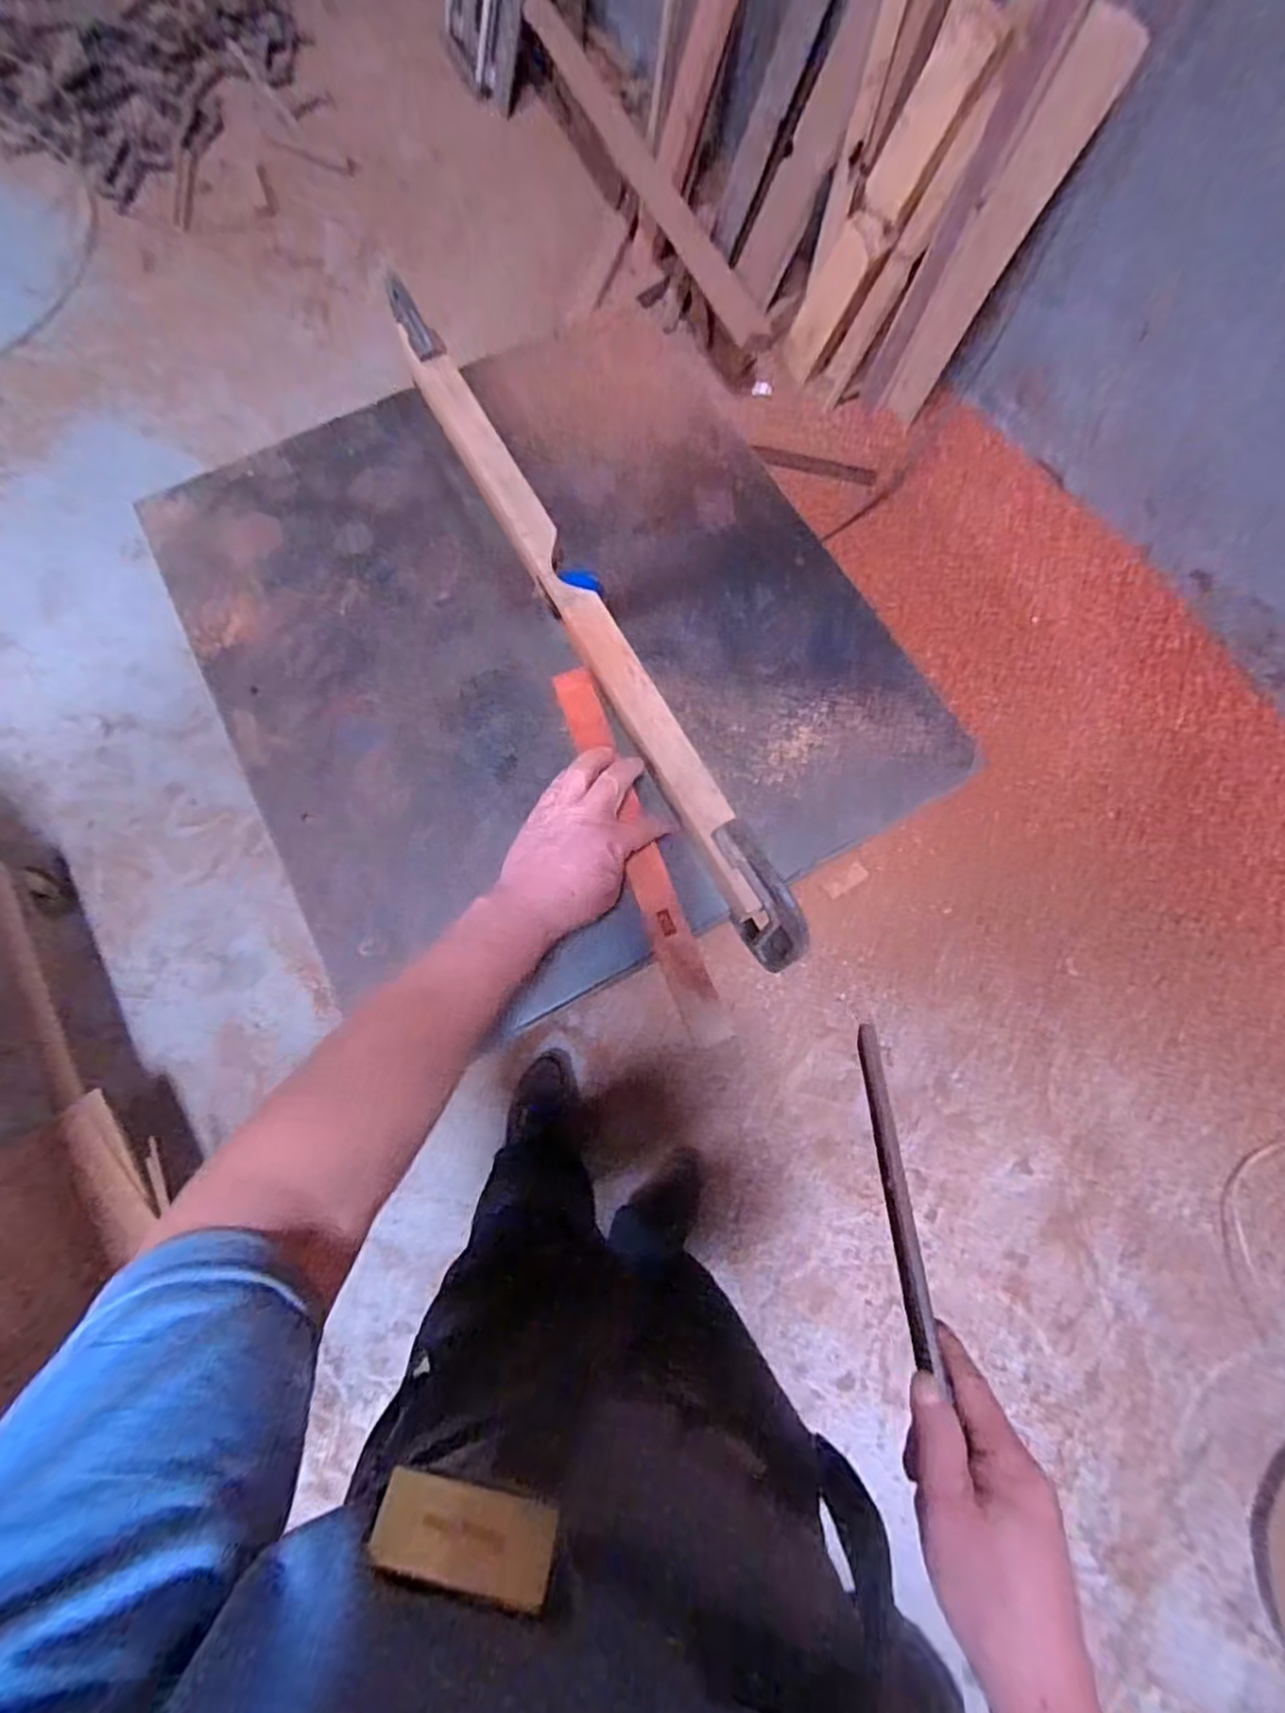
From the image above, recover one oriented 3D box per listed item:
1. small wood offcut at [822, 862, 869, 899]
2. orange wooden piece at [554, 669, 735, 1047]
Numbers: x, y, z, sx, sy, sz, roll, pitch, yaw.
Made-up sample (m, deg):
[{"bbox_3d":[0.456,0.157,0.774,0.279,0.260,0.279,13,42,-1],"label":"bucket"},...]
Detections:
[{"bbox_3d":[0.412,0.049,1.370,0.094,0.006,0.038,-33,77,-8],"label":"small wood offcut"},{"bbox_3d":[-0.005,-0.009,0.539,0.032,0.010,0.321,-20,77,-3],"label":"orange wooden piece"}]

